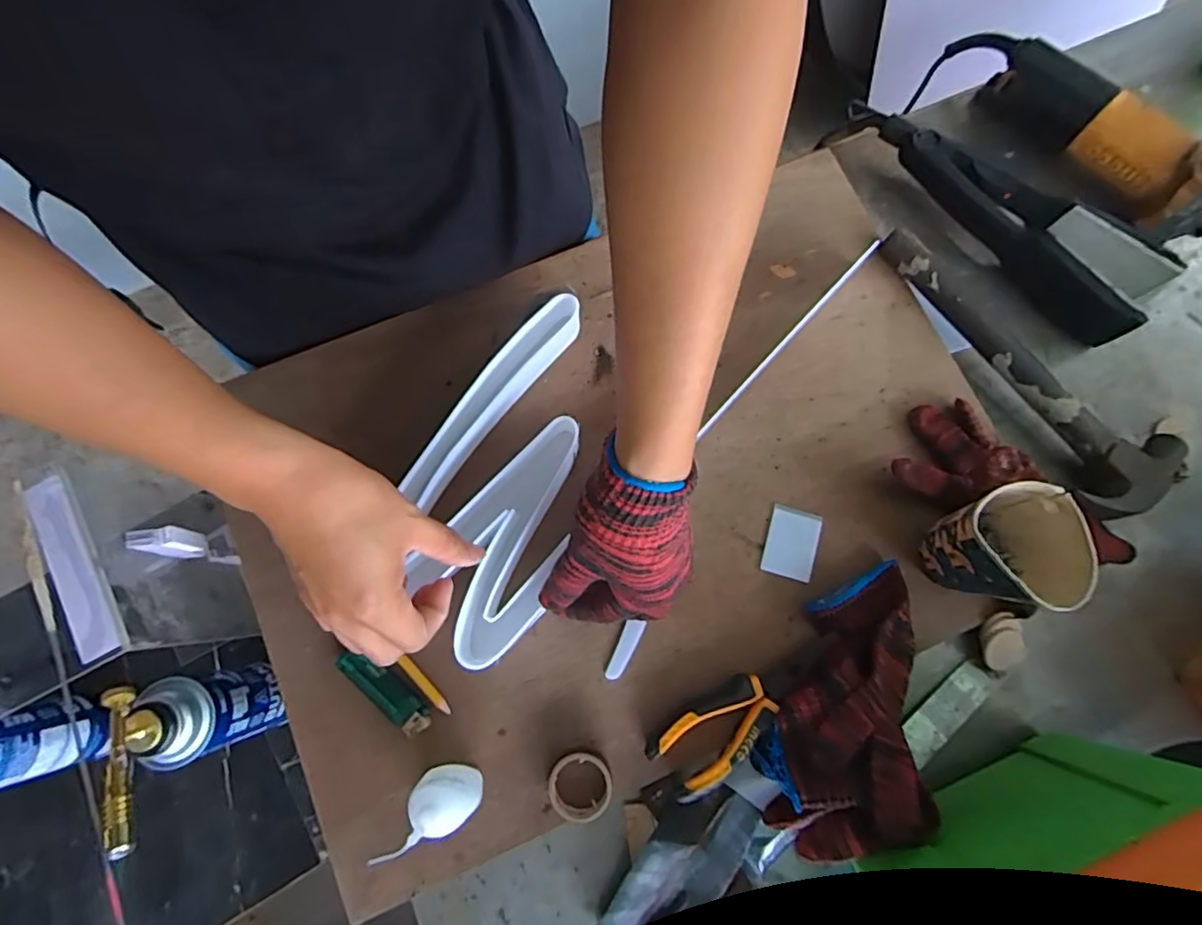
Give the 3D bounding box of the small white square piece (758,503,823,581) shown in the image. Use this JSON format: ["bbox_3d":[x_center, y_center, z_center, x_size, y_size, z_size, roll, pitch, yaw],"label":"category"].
[{"bbox_3d":[0.151,0.063,0.469,0.039,0.005,0.054,17,77,4],"label":"small white square piece"}]

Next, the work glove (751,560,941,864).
[{"bbox_3d":[0.171,0.170,0.412,0.103,0.050,0.205,8,76,2],"label":"work glove"}]

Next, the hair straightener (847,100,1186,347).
[{"bbox_3d":[0.344,-0.216,0.521,0.282,0.040,0.077,38,79,9],"label":"hair straightener"}]

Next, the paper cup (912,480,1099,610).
[{"bbox_3d":[0.279,0.063,0.418,0.065,0.089,0.080,-18,77,-4],"label":"paper cup"}]

